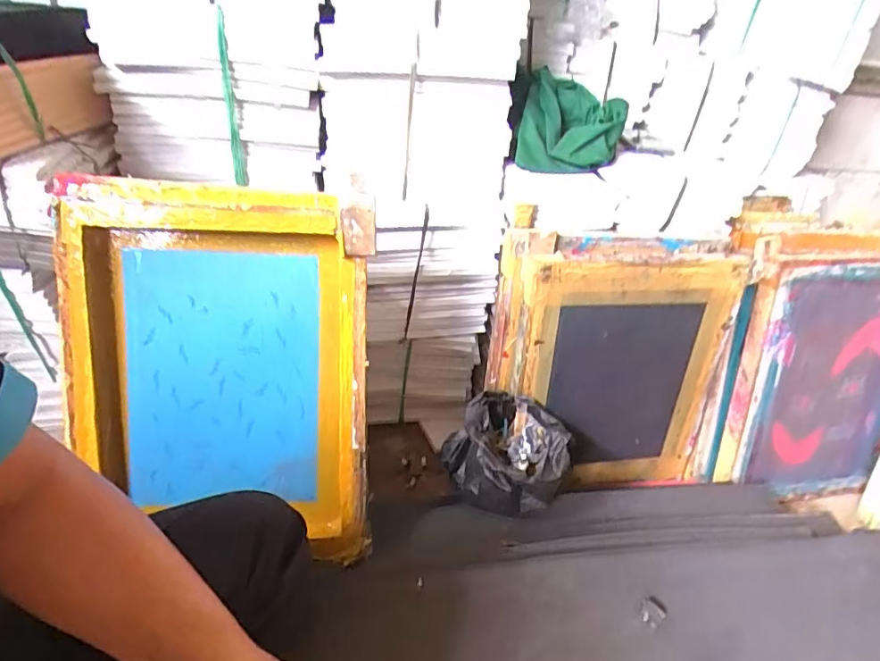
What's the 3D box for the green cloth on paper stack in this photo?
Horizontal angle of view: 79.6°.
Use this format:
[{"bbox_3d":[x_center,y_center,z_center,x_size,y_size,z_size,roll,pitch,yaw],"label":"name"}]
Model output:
[{"bbox_3d":[0.220,-0.350,0.902,0.174,0.131,0.163,13,31,10],"label":"green cloth on paper stack"}]

